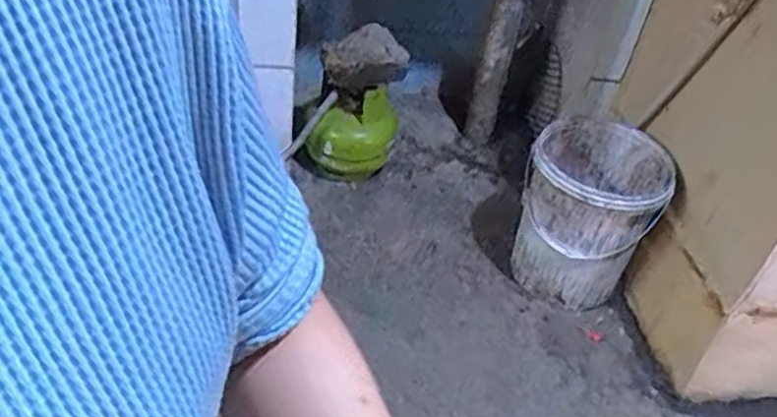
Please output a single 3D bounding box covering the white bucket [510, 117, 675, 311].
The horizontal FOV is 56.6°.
[{"bbox_3d":[0.479,0.005,1.732,0.298,0.336,0.347,29,44,23],"label":"white bucket"}]

